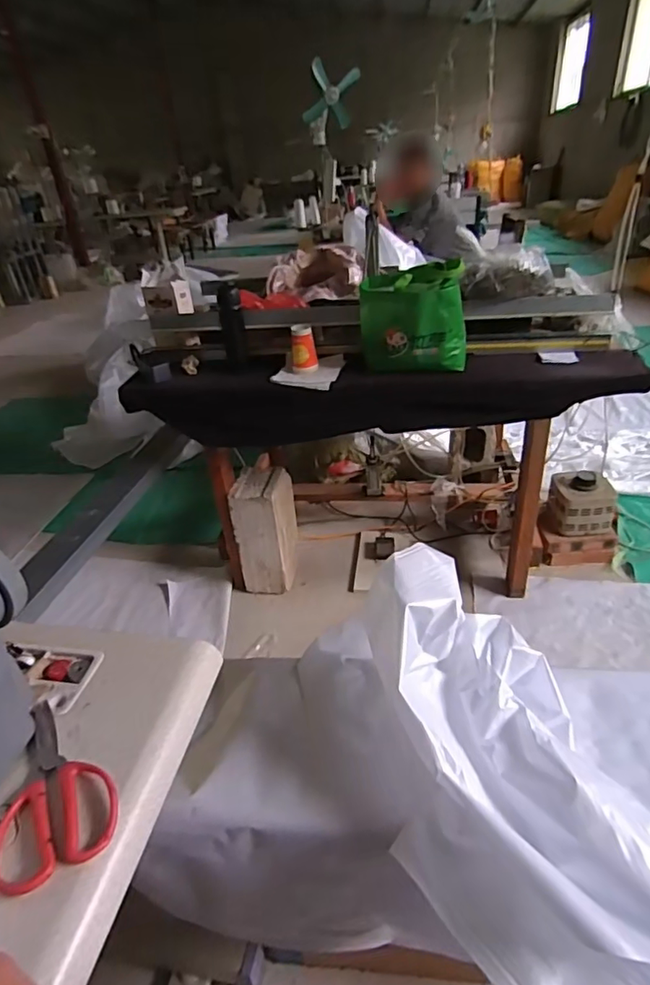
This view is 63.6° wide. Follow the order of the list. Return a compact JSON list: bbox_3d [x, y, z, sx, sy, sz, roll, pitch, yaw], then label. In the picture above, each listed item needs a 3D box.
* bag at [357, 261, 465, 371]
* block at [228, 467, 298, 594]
[{"bbox_3d":[0.217,-0.412,1.286,0.252,0.233,0.142,-1,33,6],"label":"bag"},{"bbox_3d":[-0.192,0.121,1.770,0.167,0.392,0.208,2,33,10],"label":"block"}]

